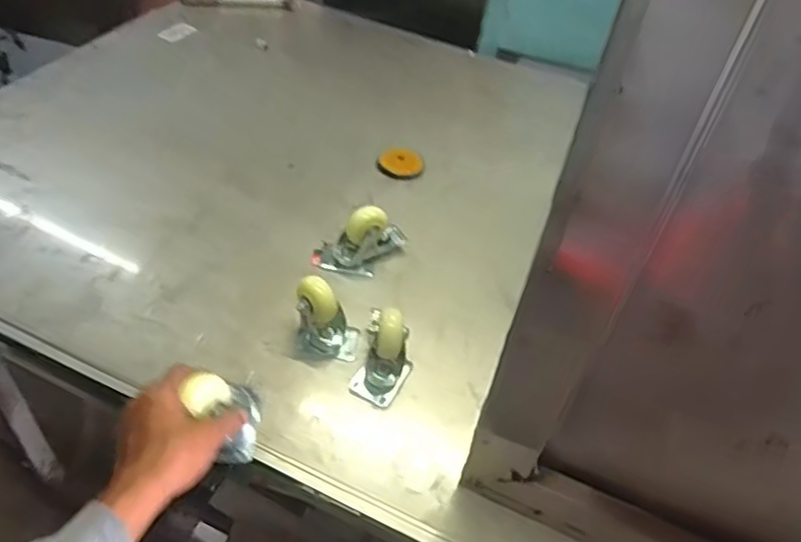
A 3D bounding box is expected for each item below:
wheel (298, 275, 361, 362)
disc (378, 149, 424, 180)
[{"bbox_3d":[-0.104,0.071,0.927,0.094,0.090,0.084,1,47,-10],"label":"wheel"},{"bbox_3d":[0.002,-0.217,1.263,0.093,0.010,0.085,4,46,-4],"label":"disc"}]

